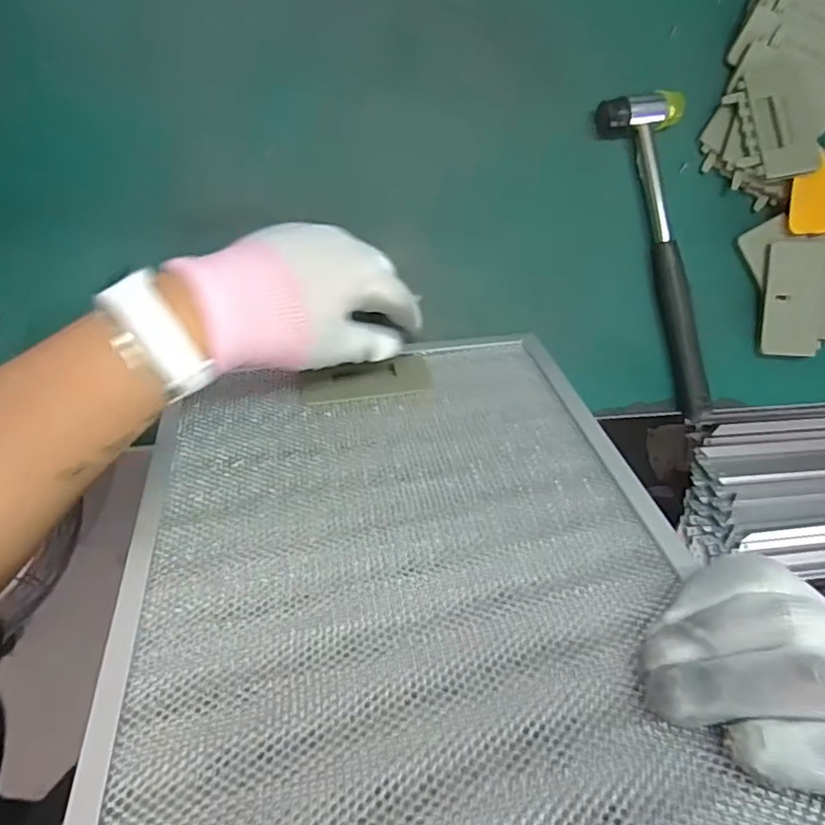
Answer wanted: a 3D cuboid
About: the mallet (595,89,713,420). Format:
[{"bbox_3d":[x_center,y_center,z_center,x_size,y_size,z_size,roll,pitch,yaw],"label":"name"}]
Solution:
[{"bbox_3d":[0.194,-0.116,0.448,0.059,0.023,0.242,-12,90,-7],"label":"mallet"}]

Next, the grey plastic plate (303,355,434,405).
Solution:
[{"bbox_3d":[-0.030,-0.022,0.398,0.084,0.038,0.004,-7,131,-7],"label":"grey plastic plate"}]

